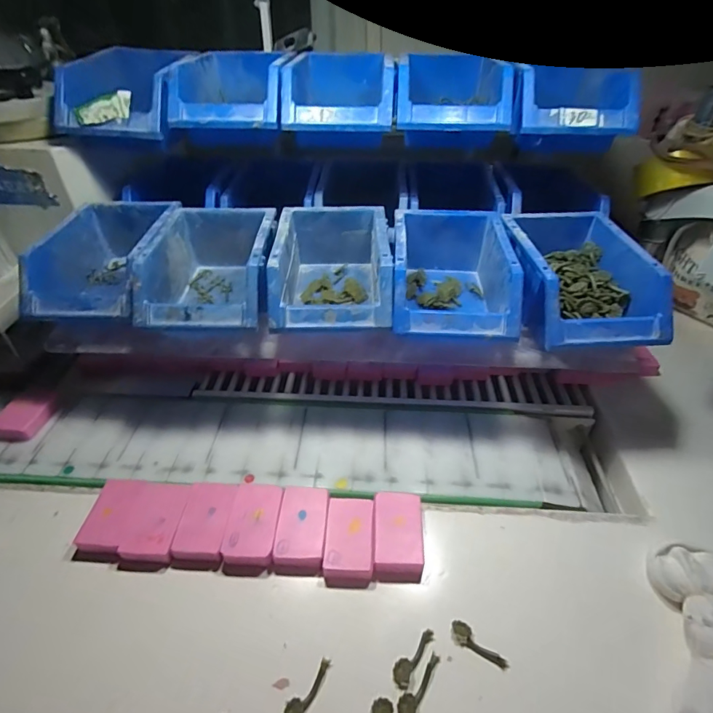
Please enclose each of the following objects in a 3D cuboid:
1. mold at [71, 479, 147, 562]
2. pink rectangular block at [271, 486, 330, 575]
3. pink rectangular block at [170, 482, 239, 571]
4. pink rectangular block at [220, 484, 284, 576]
[{"bbox_3d":[-0.231,0.154,0.414,0.044,0.020,0.073,4,43,4],"label":"mold"},{"bbox_3d":[-0.050,0.160,0.403,0.044,0.016,0.075,3,42,3],"label":"pink rectangular block"},{"bbox_3d":[-0.140,0.155,0.407,0.045,0.018,0.078,1,42,1],"label":"pink rectangular block"},{"bbox_3d":[-0.095,0.158,0.405,0.045,0.019,0.081,2,42,2],"label":"pink rectangular block"}]

